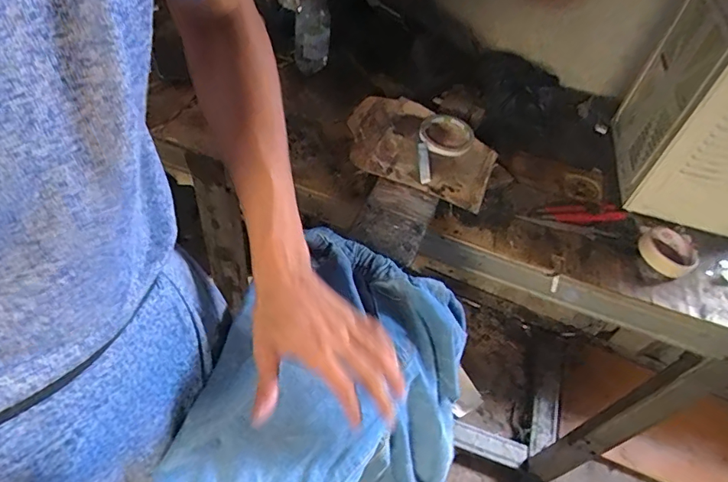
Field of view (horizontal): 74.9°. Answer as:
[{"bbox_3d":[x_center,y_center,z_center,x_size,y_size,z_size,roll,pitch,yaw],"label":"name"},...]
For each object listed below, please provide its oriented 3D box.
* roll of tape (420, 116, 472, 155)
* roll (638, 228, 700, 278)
[{"bbox_3d":[0.128,-0.167,0.741,0.084,0.017,0.084,4,49,-5],"label":"roll of tape"},{"bbox_3d":[0.444,0.015,0.692,0.078,0.028,0.076,4,49,-5],"label":"roll"}]

